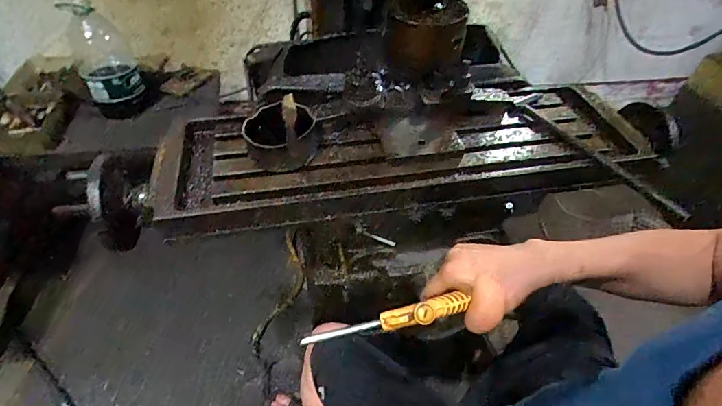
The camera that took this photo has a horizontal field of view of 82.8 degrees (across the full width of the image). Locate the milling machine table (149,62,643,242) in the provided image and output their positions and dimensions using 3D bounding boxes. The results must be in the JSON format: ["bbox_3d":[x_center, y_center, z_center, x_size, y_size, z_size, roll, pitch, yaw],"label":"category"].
[{"bbox_3d":[0.085,-0.113,0.703,0.819,0.075,0.258,-7,48,-9],"label":"milling machine table"}]

